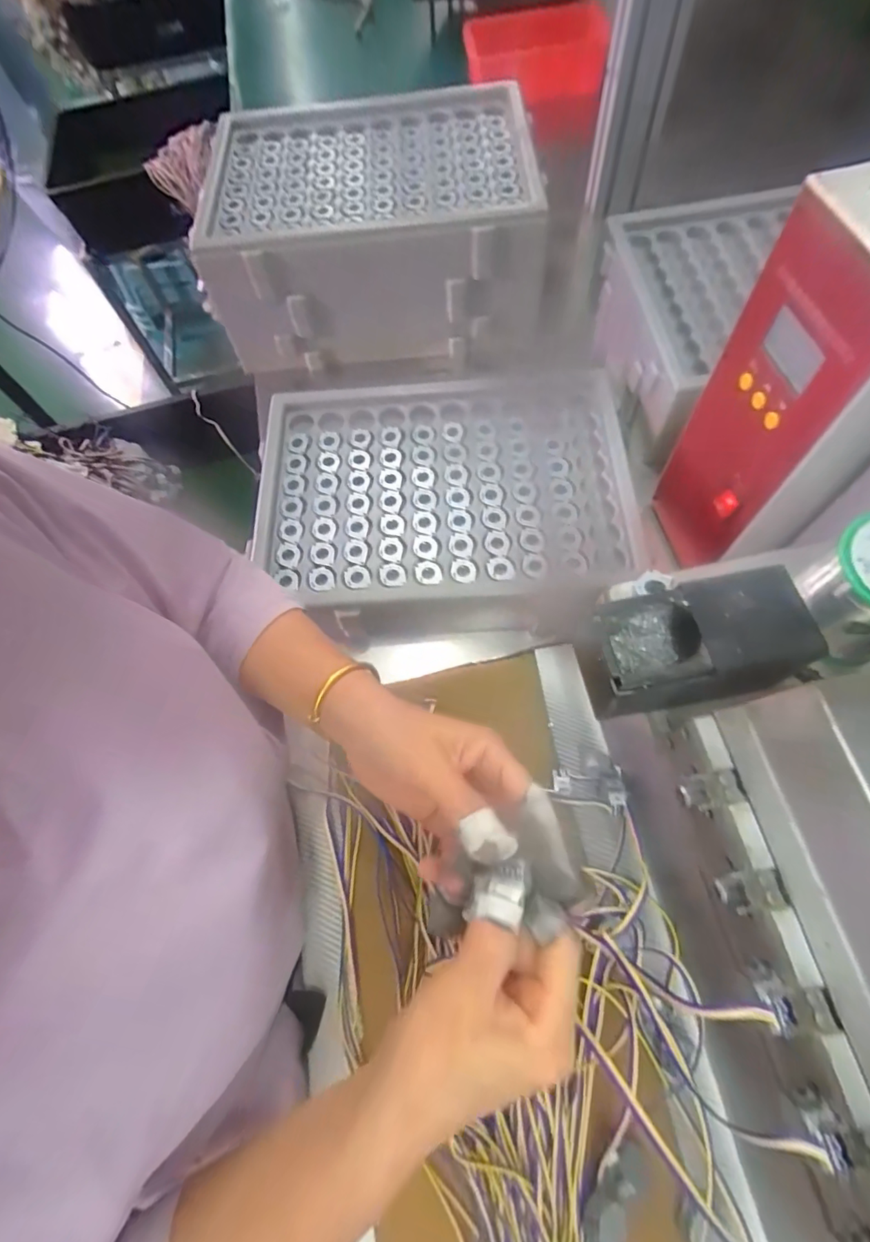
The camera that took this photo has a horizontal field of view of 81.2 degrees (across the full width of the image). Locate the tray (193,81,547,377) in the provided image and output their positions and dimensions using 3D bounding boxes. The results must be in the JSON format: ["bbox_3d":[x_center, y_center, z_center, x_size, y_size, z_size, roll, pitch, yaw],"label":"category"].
[{"bbox_3d":[-0.075,-0.517,0.677,0.372,0.164,0.320,-4,66,4],"label":"tray"}]

